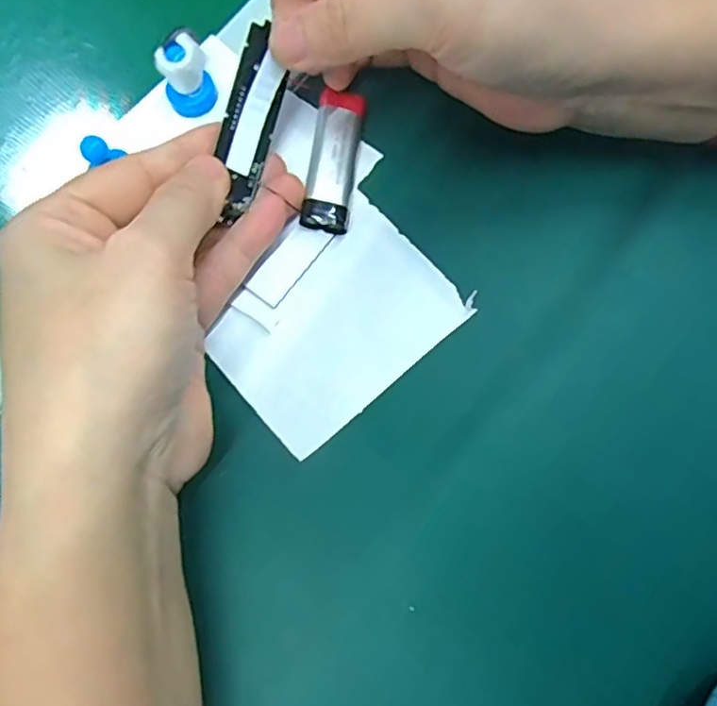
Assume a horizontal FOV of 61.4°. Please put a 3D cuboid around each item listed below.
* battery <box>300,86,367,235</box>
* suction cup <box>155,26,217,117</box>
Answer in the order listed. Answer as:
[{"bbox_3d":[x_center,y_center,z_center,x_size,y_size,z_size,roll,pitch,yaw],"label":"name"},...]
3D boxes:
[{"bbox_3d":[-0.009,-0.070,0.219,0.016,0.007,0.052,8,77,3],"label":"battery"},{"bbox_3d":[-0.064,-0.103,0.224,0.018,0.025,0.015,-18,77,-3],"label":"suction cup"}]

